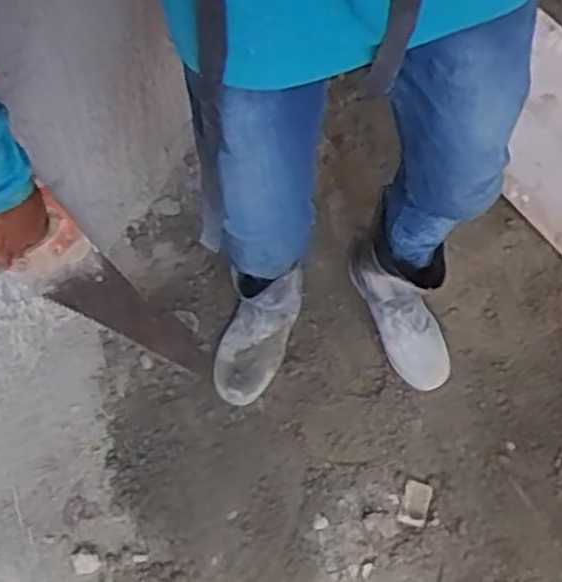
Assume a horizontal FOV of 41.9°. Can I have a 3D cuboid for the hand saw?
[{"bbox_3d":[-0.224,0.023,1.045,0.038,0.388,0.092,10,67,32],"label":"hand saw"}]

